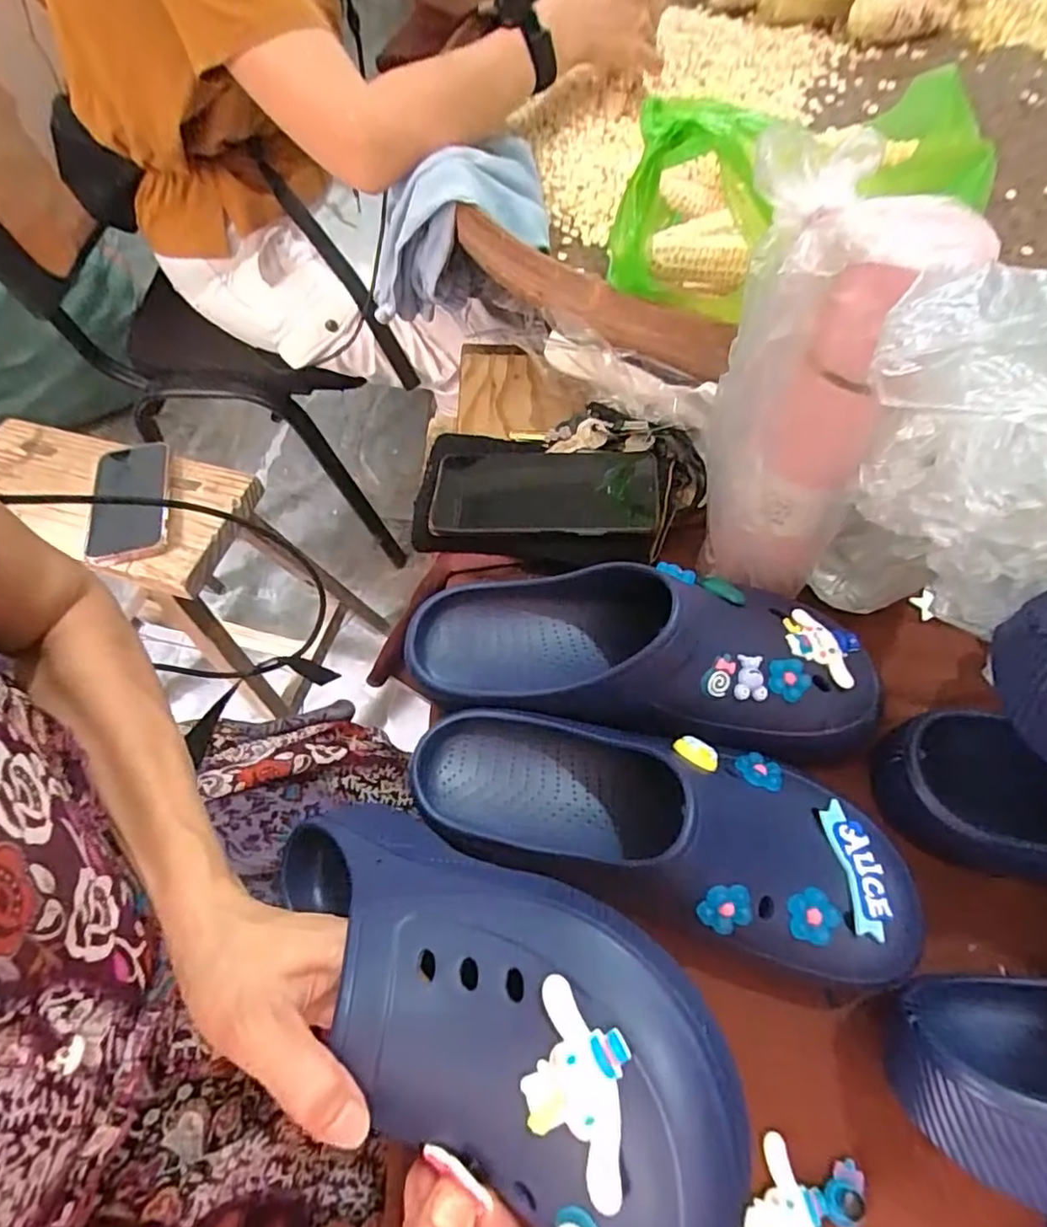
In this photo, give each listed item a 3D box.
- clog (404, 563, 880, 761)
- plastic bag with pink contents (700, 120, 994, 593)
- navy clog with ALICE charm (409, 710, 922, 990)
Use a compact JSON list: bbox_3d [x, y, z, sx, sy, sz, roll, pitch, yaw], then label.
[{"bbox_3d":[0.068,0.013,0.377,0.278,0.085,0.110,6,61,6],"label":"clog"},{"bbox_3d":[0.150,-0.108,0.357,0.106,0.243,0.063,22,64,14],"label":"plastic bag with pink contents"},{"bbox_3d":[0.067,0.112,0.341,0.272,0.091,0.101,16,62,11],"label":"navy clog with ALICE charm"}]

